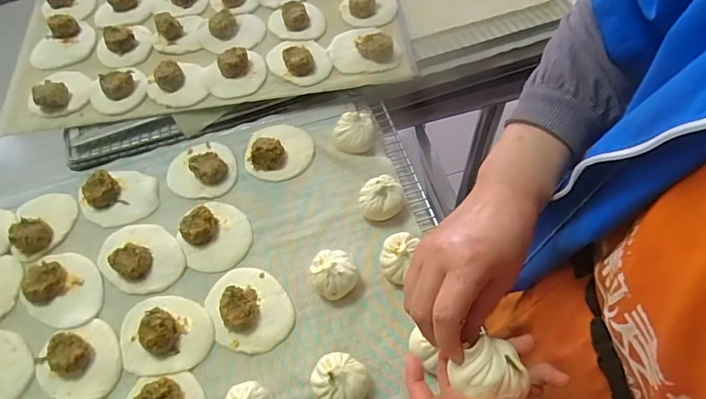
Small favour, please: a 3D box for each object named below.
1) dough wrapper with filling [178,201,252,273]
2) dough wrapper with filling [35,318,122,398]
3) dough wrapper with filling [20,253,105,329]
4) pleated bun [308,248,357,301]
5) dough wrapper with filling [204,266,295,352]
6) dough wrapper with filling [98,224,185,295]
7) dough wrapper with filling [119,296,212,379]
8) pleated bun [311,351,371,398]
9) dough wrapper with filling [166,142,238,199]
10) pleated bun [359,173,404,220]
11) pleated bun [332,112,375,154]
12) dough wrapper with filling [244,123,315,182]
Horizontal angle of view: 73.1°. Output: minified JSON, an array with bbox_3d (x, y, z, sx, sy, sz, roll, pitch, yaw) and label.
[{"bbox_3d":[-0.171,0.043,0.584,0.084,0.029,0.086,-1,61,2],"label":"dough wrapper with filling"},{"bbox_3d":[-0.304,0.178,0.517,0.087,0.028,0.087,-23,63,-10],"label":"dough wrapper with filling"},{"bbox_3d":[-0.345,0.103,0.561,0.106,0.027,0.083,24,65,14],"label":"dough wrapper with filling"},{"bbox_3d":[-0.022,0.085,0.545,0.051,0.046,0.054,-17,62,-7],"label":"pleated bun"},{"bbox_3d":[-0.120,0.120,0.540,0.088,0.027,0.100,-22,63,-9],"label":"dough wrapper with filling"},{"bbox_3d":[-0.261,0.067,0.578,0.106,0.027,0.083,33,68,18],"label":"dough wrapper with filling"},{"bbox_3d":[-0.213,0.146,0.528,0.103,0.030,0.087,-6,61,-1],"label":"dough wrapper with filling"},{"bbox_3d":[-0.013,0.187,0.491,0.058,0.040,0.052,19,64,12],"label":"pleated bun"},{"bbox_3d":[-0.204,-0.046,0.638,0.090,0.027,0.085,1,62,3],"label":"dough wrapper with filling"},{"bbox_3d":[0.036,-0.002,0.593,0.054,0.047,0.052,1,62,3],"label":"pleated bun"},{"bbox_3d":[0.001,-0.087,0.649,0.053,0.042,0.050,-1,61,2],"label":"pleated bun"},{"bbox_3d":[-0.099,-0.073,0.648,0.085,0.031,0.092,-1,61,2],"label":"dough wrapper with filling"}]

